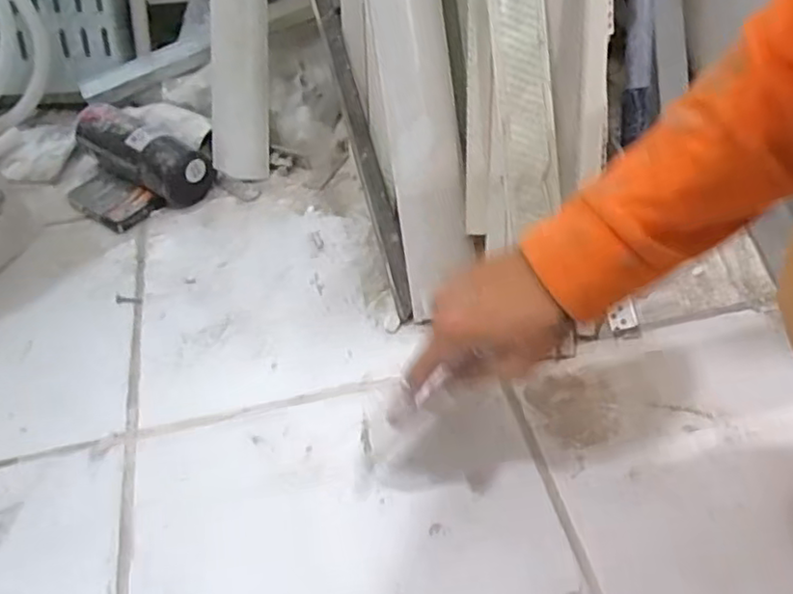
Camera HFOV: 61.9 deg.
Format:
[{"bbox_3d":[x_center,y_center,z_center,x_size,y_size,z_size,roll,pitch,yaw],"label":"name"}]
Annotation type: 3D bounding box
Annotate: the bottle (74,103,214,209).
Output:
[{"bbox_3d":[-0.292,-0.167,0.753,0.194,0.061,0.071,30,55,28],"label":"bottle"}]

